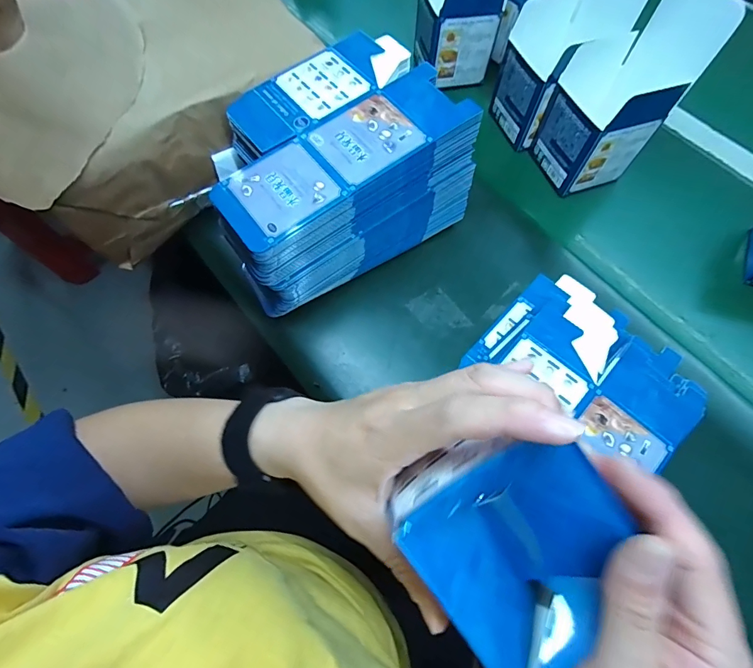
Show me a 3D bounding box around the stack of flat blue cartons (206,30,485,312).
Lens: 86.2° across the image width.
[{"bbox_3d":[-0.043,-0.167,0.409,0.244,0.114,0.167,-32,72,-11],"label":"stack of flat blue cartons"}]

